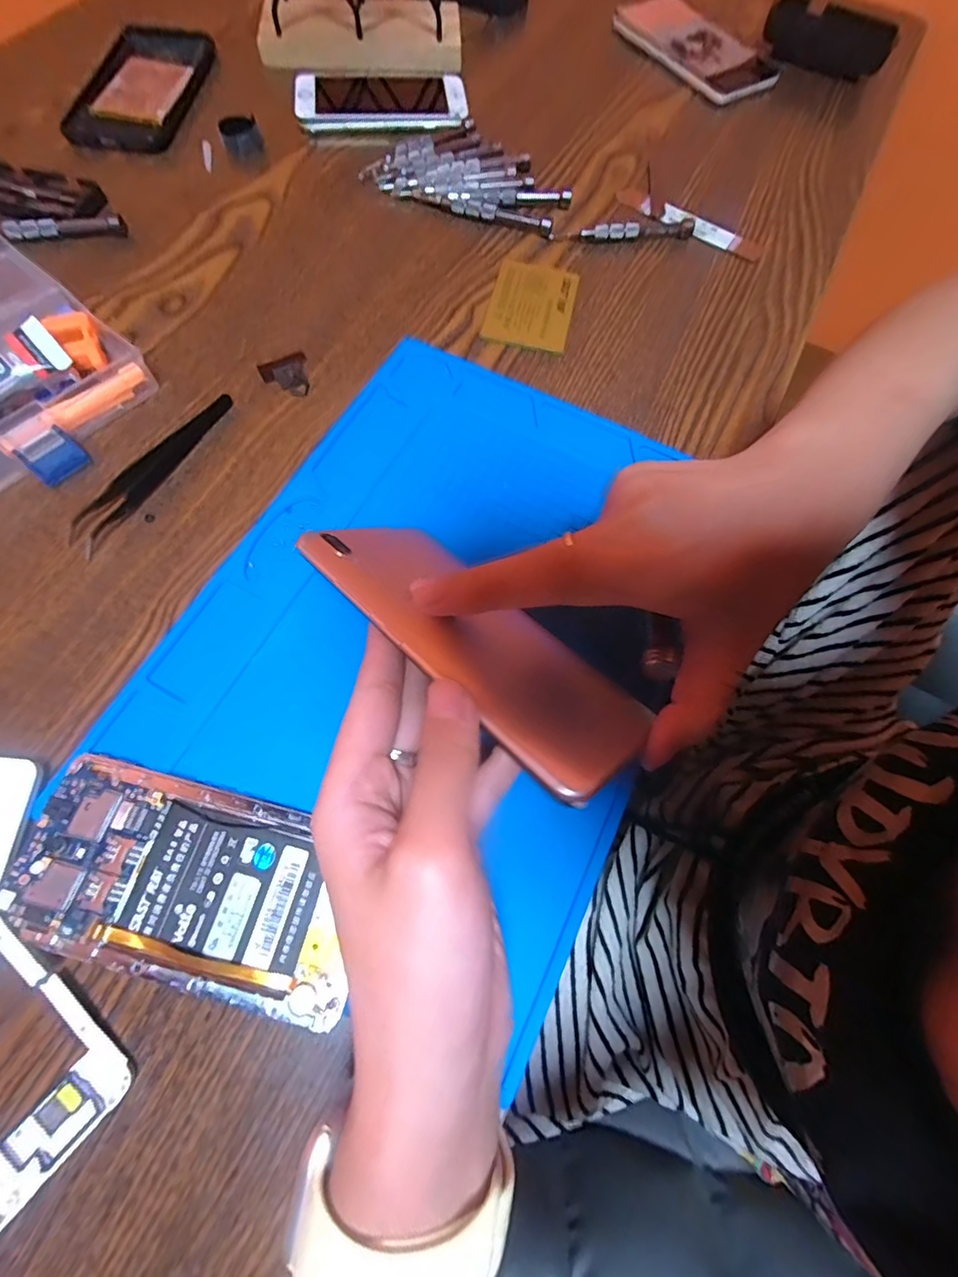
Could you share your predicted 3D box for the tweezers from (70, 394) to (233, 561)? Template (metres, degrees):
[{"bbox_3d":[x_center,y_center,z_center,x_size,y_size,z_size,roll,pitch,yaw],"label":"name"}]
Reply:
[{"bbox_3d":[-0.180,-0.096,0.272,0.017,0.007,0.115,27,71,7],"label":"tweezers"}]

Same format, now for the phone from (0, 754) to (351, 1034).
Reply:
[{"bbox_3d":[-0.116,0.099,0.200,0.138,0.011,0.069,15,70,3],"label":"phone"}]

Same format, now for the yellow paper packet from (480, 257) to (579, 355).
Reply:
[{"bbox_3d":[0.035,-0.223,0.328,0.054,0.006,0.073,13,70,2],"label":"yellow paper packet"}]

